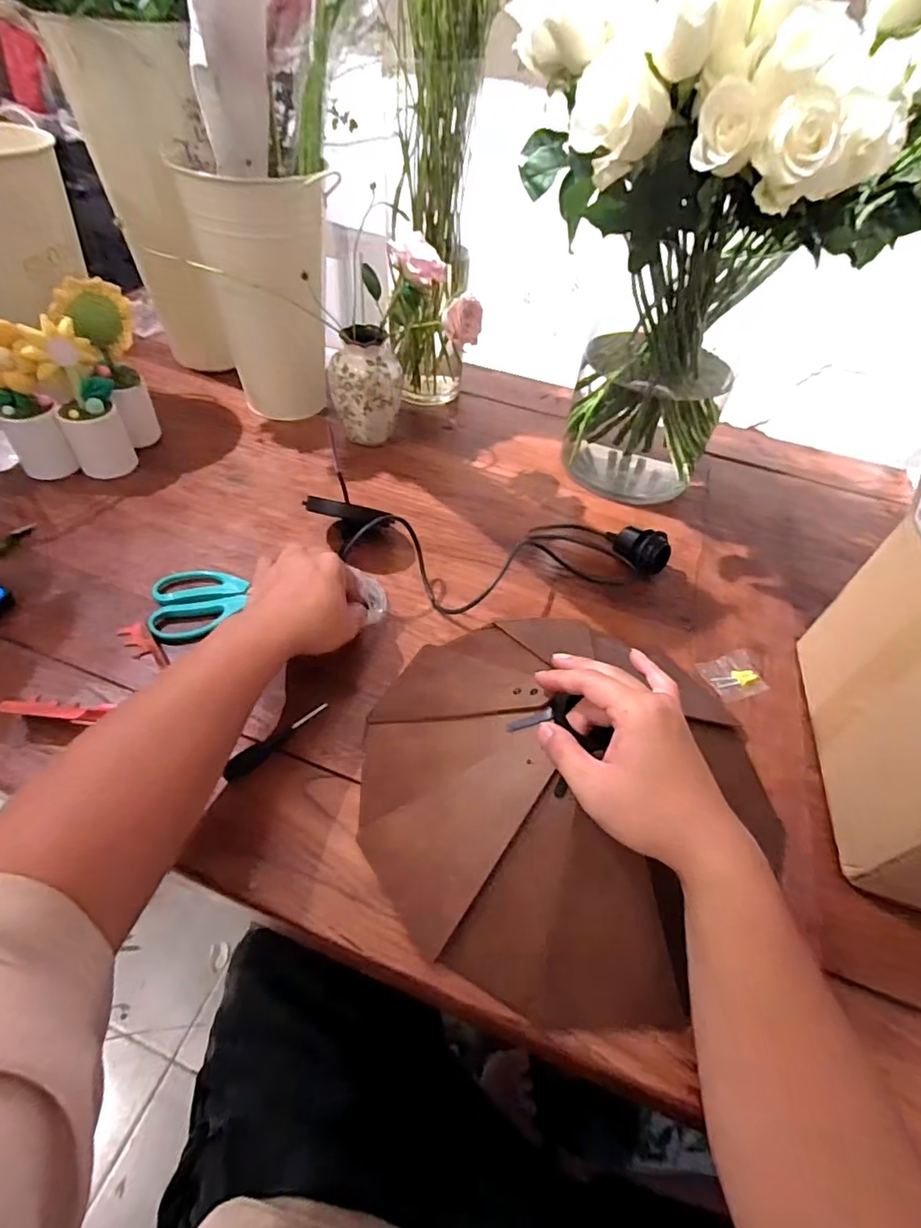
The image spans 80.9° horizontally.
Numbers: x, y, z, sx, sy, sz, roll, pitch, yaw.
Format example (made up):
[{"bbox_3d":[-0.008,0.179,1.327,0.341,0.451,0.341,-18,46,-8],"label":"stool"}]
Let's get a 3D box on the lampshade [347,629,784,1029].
[{"bbox_3d":[0.088,0.106,0.431,0.327,0.092,0.310,-31,58,-28],"label":"lampshade"}]

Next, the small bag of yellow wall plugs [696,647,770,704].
[{"bbox_3d":[0.279,0.061,0.548,0.058,0.015,0.047,-12,51,-16],"label":"small bag of yellow wall plugs"}]

